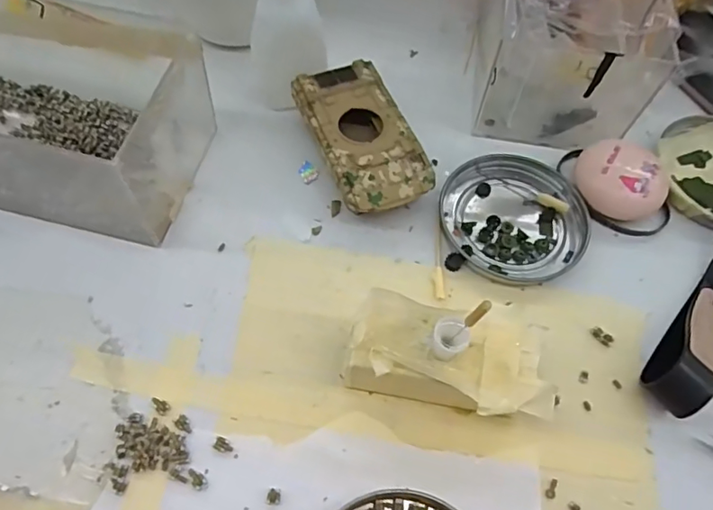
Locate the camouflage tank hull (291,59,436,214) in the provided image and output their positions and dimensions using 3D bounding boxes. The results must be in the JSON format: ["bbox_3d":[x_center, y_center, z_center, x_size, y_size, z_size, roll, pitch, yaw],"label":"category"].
[{"bbox_3d":[0.002,-0.062,0.306,0.051,0.027,0.094,-19,63,-13],"label":"camouflage tank hull"}]

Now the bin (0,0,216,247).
[{"bbox_3d":[-0.174,-0.075,0.279,0.175,0.072,0.092,14,61,6],"label":"bin"}]

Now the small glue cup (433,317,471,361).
[{"bbox_3d":[0.038,0.035,0.222,0.014,0.016,0.013,1,60,-2],"label":"small glue cup"}]

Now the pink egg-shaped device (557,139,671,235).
[{"bbox_3d":[0.145,-0.040,0.301,0.044,0.024,0.054,-11,61,-9],"label":"pink egg-shaped device"}]

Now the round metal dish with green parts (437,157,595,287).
[{"bbox_3d":[0.086,-0.021,0.297,0.076,0.008,0.077,1,60,-2],"label":"round metal dish with green parts"}]

